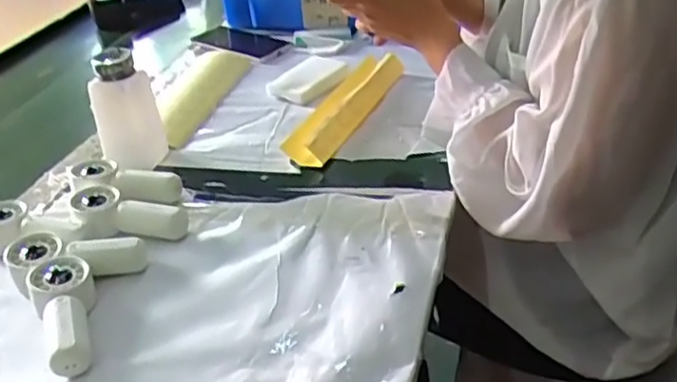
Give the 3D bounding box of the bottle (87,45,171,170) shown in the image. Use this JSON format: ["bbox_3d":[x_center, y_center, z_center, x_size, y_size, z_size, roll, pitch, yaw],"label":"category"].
[{"bbox_3d":[-0.218,-0.079,0.705,0.051,0.122,0.058,10,35,23],"label":"bottle"}]

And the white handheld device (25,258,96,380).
[{"bbox_3d":[-0.208,0.091,0.521,0.046,0.031,0.114,-18,34,-20],"label":"white handheld device"}]

